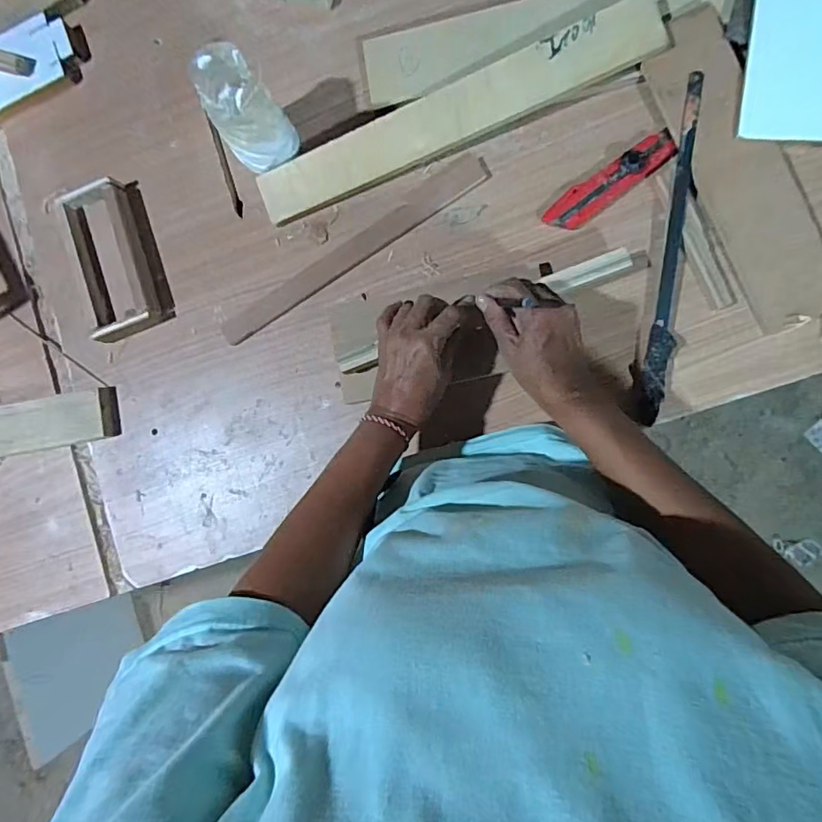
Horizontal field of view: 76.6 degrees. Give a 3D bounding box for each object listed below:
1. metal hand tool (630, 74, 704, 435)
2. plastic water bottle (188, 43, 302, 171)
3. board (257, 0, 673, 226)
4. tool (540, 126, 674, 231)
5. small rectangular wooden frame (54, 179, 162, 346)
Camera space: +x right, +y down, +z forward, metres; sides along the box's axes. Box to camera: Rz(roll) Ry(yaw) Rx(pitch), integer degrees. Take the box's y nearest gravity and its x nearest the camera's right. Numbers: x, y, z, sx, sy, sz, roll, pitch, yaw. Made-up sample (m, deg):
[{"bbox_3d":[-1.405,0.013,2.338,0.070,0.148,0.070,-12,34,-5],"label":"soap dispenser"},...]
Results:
[{"bbox_3d":[0.240,-0.146,0.474,0.031,0.021,0.301,10,90,8],"label":"metal hand tool"},{"bbox_3d":[-0.156,-0.281,0.496,0.060,0.106,0.065,0,89,8],"label":"plastic water bottle"},{"bbox_3d":[0.039,-0.283,0.498,0.397,0.017,0.061,-21,106,12],"label":"board"},{"bbox_3d":[0.188,-0.216,0.491,0.129,0.018,0.031,-34,85,6],"label":"tool"},{"bbox_3d":[-0.314,-0.157,0.547,0.070,0.030,0.158,-17,87,7],"label":"small rectangular wooden frame"}]

